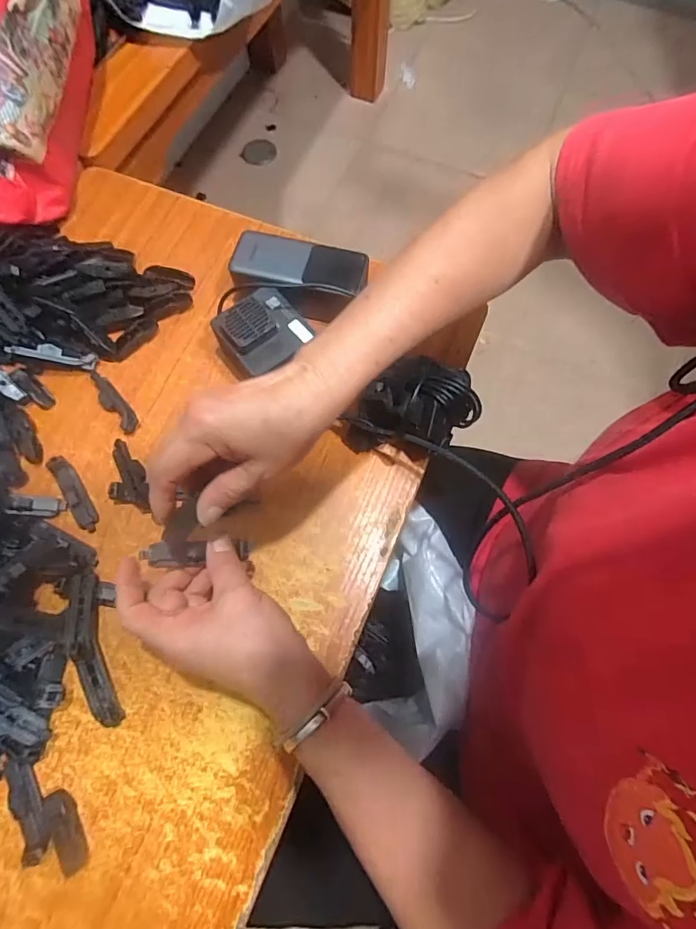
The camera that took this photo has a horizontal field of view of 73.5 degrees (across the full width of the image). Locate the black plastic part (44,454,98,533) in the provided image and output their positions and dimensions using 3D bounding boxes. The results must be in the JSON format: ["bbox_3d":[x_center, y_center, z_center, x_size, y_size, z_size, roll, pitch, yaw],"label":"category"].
[{"bbox_3d":[-0.244,0.025,0.414,0.020,0.009,0.073,-34,74,-11],"label":"black plastic part"}]

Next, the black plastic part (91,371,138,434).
[{"bbox_3d":[-0.226,-0.060,0.446,0.019,0.005,0.073,-39,75,-13],"label":"black plastic part"}]

